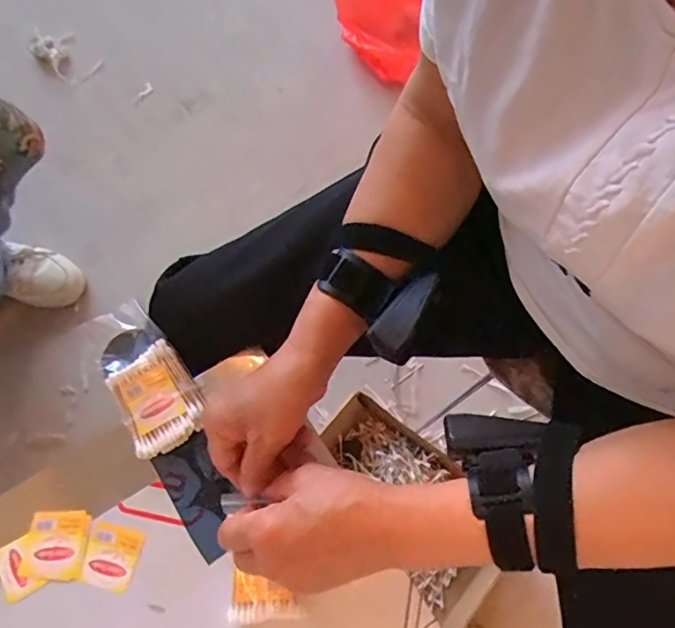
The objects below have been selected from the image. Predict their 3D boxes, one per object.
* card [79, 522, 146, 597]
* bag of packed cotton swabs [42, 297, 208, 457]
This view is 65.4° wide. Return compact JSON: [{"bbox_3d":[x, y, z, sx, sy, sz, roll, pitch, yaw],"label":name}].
[{"bbox_3d":[-0.174,0.185,0.402,0.042,0.004,0.044,19,73,-1],"label":"card"},{"bbox_3d":[-0.170,0.056,0.440,0.076,0.028,0.129,-39,75,-13],"label":"bag of packed cotton swabs"}]

